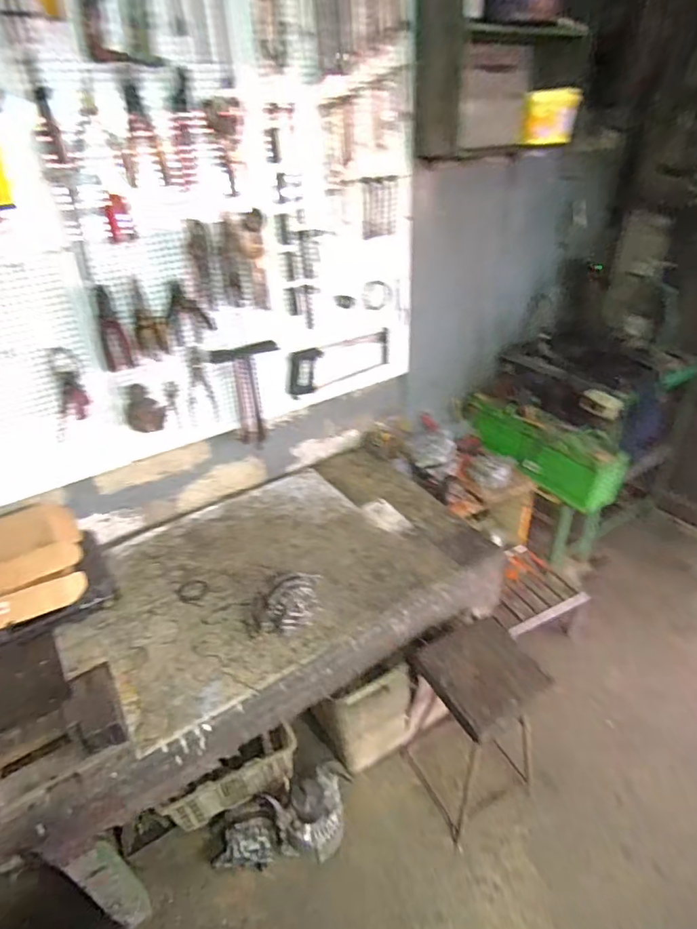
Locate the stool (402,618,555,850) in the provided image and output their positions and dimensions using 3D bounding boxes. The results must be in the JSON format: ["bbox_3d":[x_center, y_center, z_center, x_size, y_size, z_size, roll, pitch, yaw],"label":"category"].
[{"bbox_3d":[0.332,0.698,1.384,0.254,0.505,0.271,-17,36,-21],"label":"stool"}]

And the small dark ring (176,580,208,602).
[{"bbox_3d":[-0.422,0.341,1.396,0.080,0.004,0.076,-7,34,-7],"label":"small dark ring"}]

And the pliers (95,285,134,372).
[{"bbox_3d":[-0.594,-0.336,1.284,0.062,0.200,0.008,-21,37,-25],"label":"pliers"}]

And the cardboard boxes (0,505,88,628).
[{"bbox_3d":[-0.853,0.234,1.271,0.339,0.196,0.282,-26,40,-30],"label":"cardboard boxes"}]

